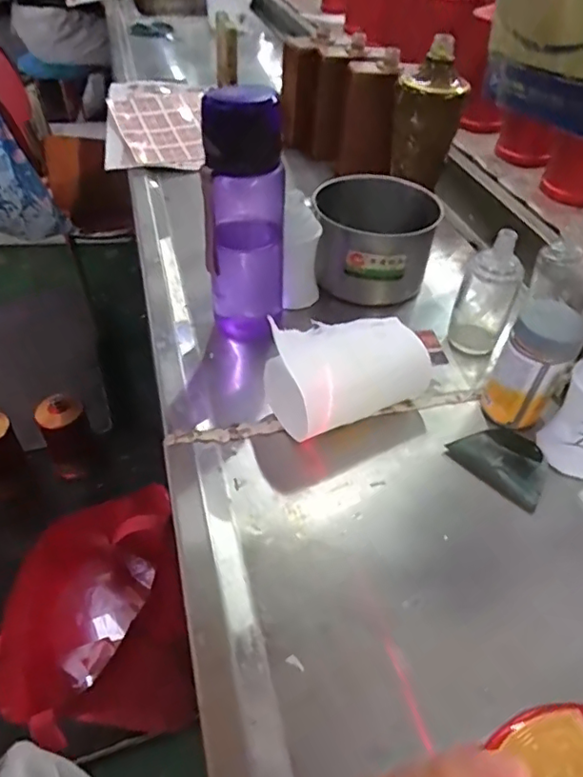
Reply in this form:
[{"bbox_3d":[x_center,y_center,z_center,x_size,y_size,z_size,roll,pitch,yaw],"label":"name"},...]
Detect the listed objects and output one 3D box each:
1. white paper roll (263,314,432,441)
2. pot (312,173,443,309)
[{"bbox_3d":[0.040,-0.018,0.508,0.141,0.069,0.098,-22,52,-22],"label":"white paper roll"},{"bbox_3d":[0.091,-0.161,0.644,0.132,0.104,0.114,3,47,0],"label":"pot"}]

